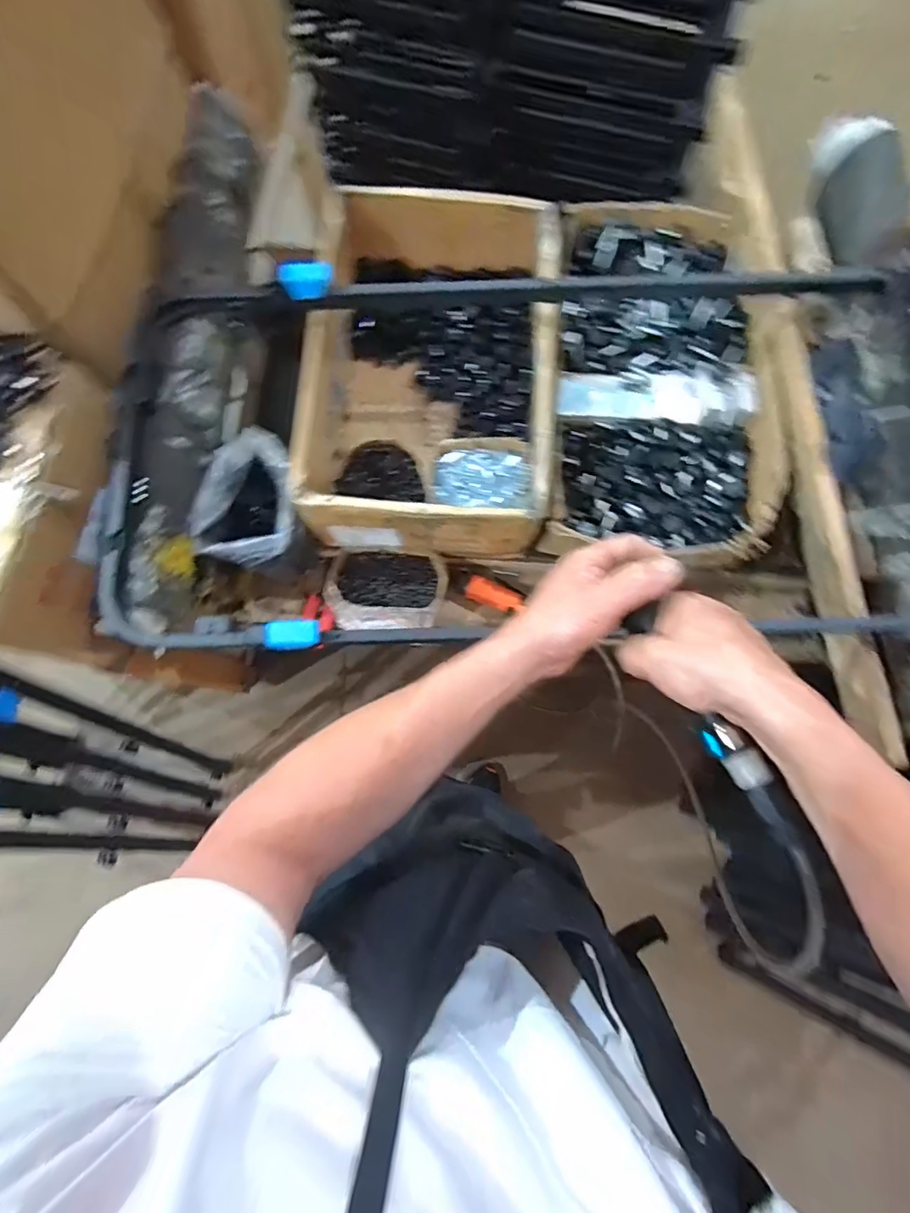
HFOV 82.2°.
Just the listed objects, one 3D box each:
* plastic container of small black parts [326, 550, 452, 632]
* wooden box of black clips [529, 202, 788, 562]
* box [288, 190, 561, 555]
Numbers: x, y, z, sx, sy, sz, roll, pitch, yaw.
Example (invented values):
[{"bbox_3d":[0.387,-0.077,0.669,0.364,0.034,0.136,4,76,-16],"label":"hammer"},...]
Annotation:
[{"bbox_3d":[-0.106,-0.027,0.826,0.182,0.061,0.137,1,78,1],"label":"plastic container of small black parts"},{"bbox_3d":[0.302,-0.368,0.809,0.362,0.107,0.580,2,78,1],"label":"wooden box of black clips"},{"bbox_3d":[-0.029,-0.364,0.830,0.363,0.183,0.542,4,78,2],"label":"box"}]

